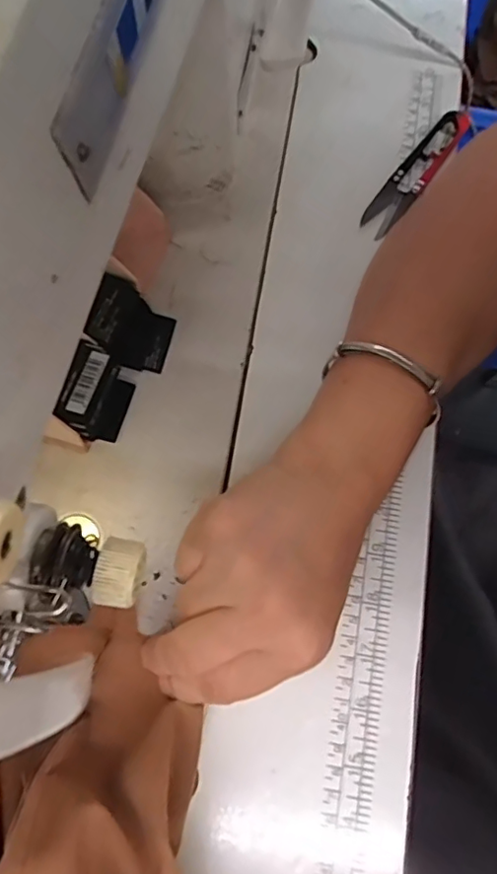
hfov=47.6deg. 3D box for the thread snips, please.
[{"bbox_3d":[0.111,-0.176,0.370,0.021,0.013,0.116,38,75,9],"label":"thread snips"}]

